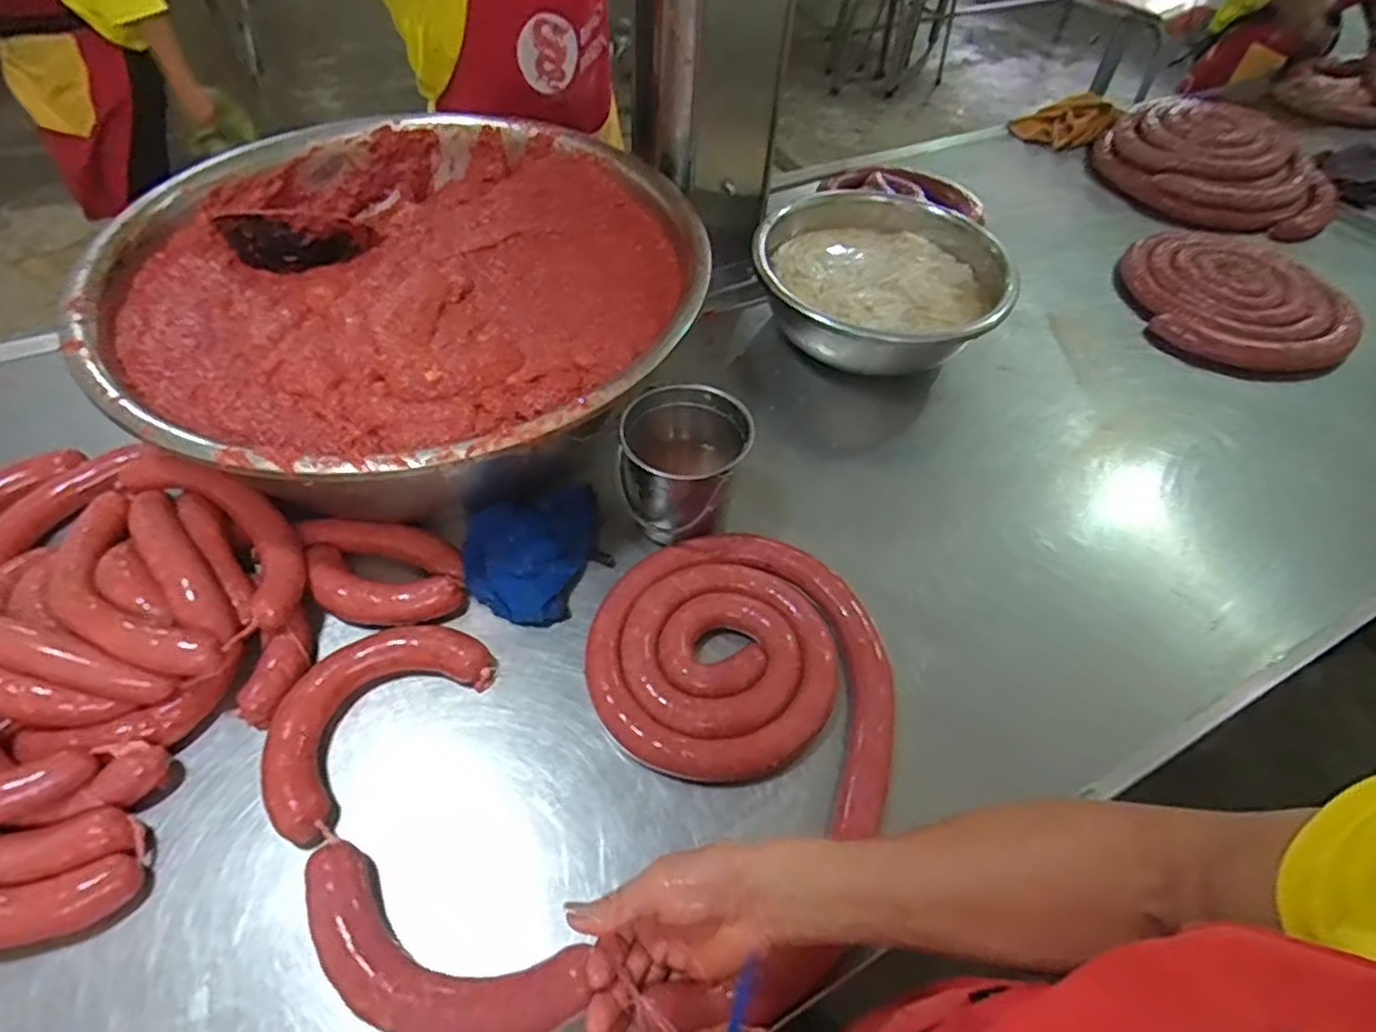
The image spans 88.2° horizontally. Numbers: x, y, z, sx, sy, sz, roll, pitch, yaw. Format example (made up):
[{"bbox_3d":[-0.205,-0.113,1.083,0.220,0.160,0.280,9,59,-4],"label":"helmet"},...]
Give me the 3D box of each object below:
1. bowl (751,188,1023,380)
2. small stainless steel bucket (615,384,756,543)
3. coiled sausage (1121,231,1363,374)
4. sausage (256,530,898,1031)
[{"bbox_3d":[0.266,-0.321,0.996,0.338,0.115,0.324,2,51,-2],"label":"bowl"},{"bbox_3d":[-0.005,-0.056,0.748,0.125,0.110,0.123,2,51,-2],"label":"small stainless steel bucket"},{"bbox_3d":[0.858,-0.368,1.127,0.319,0.041,0.375,8,52,3],"label":"coiled sausage"},{"bbox_3d":[-0.049,0.206,0.592,0.525,0.059,0.397,-22,56,-19],"label":"sausage"}]

